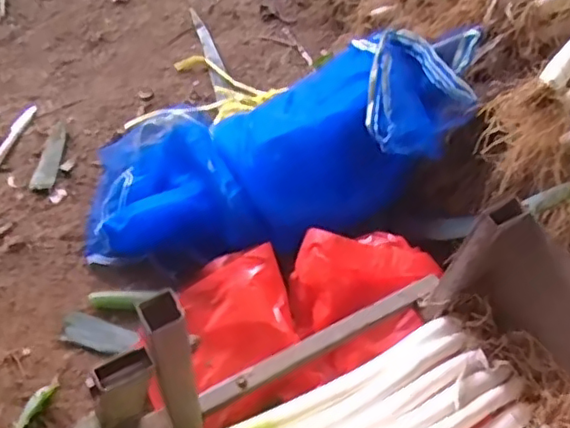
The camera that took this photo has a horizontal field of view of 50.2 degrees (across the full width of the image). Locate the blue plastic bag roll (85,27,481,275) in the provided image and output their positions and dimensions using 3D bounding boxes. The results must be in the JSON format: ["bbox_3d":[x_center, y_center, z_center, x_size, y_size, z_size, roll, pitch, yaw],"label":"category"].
[{"bbox_3d":[-0.010,-0.087,0.858,0.567,0.142,0.282,-20,57,12],"label":"blue plastic bag roll"}]

